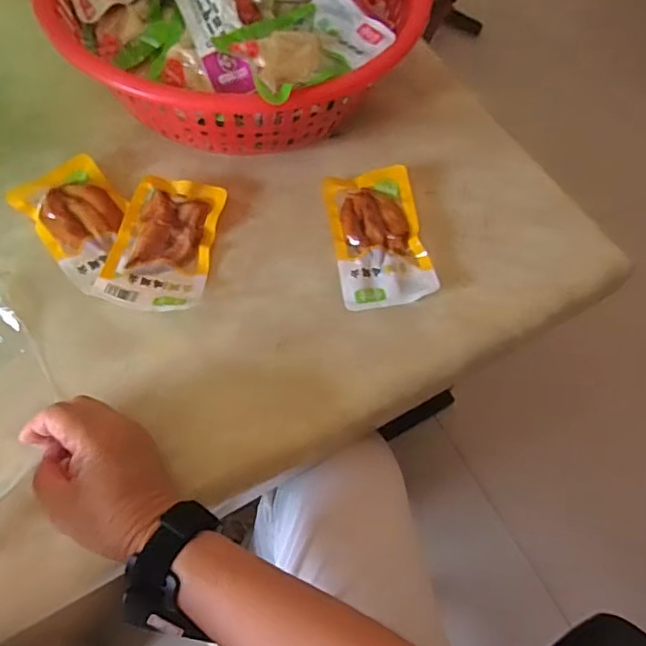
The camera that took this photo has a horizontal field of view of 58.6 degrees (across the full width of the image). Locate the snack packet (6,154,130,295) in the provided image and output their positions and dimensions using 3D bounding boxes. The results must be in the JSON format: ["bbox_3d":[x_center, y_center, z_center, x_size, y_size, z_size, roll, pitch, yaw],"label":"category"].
[{"bbox_3d":[-0.208,-0.090,0.504,0.079,0.019,0.134,-38,69,-21],"label":"snack packet"}]

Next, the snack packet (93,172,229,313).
[{"bbox_3d":[-0.136,-0.067,0.494,0.080,0.021,0.130,7,61,1],"label":"snack packet"}]

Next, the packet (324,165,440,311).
[{"bbox_3d":[0.049,-0.080,0.517,0.079,0.018,0.138,-6,61,-6],"label":"packet"}]

